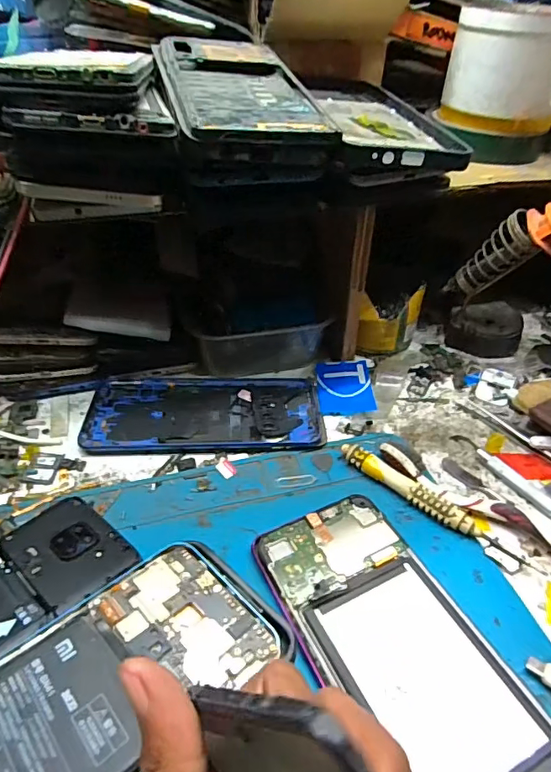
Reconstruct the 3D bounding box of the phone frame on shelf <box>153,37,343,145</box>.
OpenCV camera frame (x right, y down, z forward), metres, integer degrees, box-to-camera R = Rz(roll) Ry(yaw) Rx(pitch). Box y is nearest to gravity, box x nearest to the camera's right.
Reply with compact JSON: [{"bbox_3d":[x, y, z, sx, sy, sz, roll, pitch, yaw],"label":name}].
[{"bbox_3d":[-0.021,-0.167,0.281,0.079,0.008,0.154,-6,47,-14],"label":"phone frame on shelf"}]

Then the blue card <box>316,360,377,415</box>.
[{"bbox_3d":[0.053,0.000,0.390,0.041,0.004,0.057,-3,40,2],"label":"blue card"}]

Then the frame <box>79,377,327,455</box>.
[{"bbox_3d":[-0.050,0.017,0.363,0.161,0.005,0.077,-2,39,-4],"label":"frame"}]

